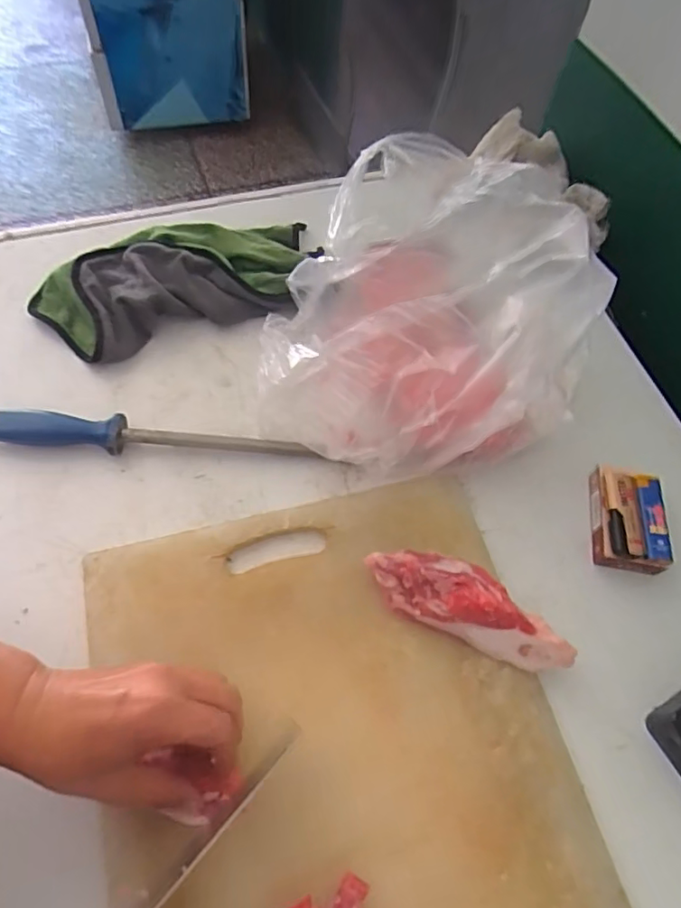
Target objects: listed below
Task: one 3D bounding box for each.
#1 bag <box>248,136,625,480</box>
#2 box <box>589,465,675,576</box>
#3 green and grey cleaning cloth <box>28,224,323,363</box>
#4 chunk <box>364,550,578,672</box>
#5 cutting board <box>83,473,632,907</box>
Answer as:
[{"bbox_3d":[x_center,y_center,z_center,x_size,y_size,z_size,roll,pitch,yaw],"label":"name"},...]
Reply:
[{"bbox_3d":[0.082,-0.123,0.520,0.252,0.142,0.276,27,64,9],"label":"bag"},{"bbox_3d":[0.255,0.057,0.515,0.062,0.037,0.088,12,61,3],"label":"box"},{"bbox_3d":[-0.169,-0.184,0.614,0.295,0.043,0.149,-16,65,-13],"label":"green and grey cleaning cloth"},{"bbox_3d":[0.102,0.120,0.463,0.170,0.035,0.055,23,62,9],"label":"chunk"},{"bbox_3d":[0.011,0.251,0.397,0.323,0.023,0.465,-13,65,-7],"label":"cutting board"}]

